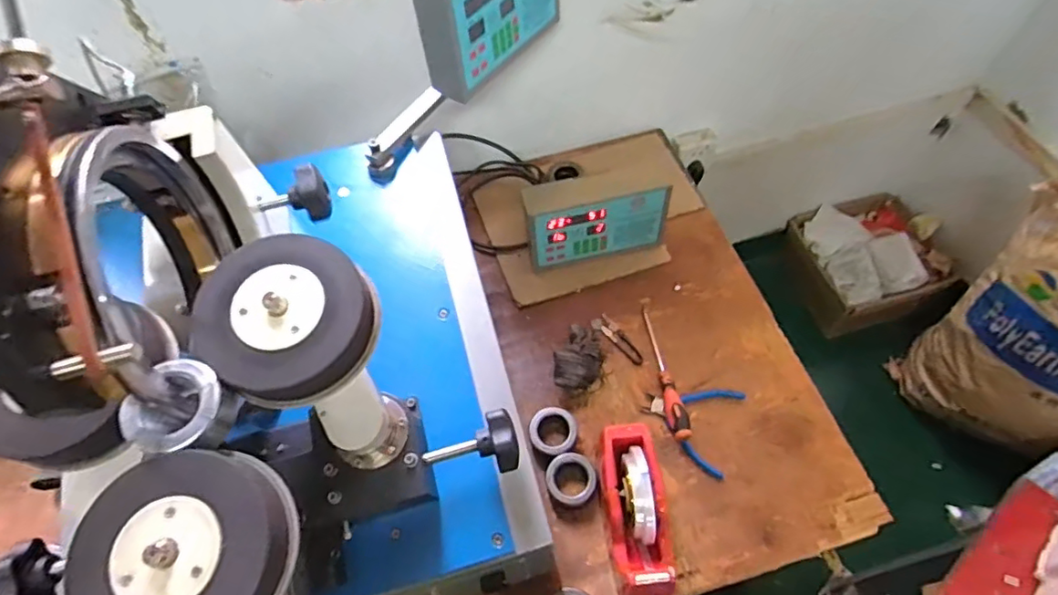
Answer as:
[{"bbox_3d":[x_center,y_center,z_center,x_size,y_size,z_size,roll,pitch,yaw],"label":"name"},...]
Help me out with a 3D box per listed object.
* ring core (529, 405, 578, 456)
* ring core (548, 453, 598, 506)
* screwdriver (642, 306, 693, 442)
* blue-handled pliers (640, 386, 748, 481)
[{"bbox_3d":[0.035,0.192,0.816,0.066,0.032,0.068,-1,59,2],"label":"ring core"},{"bbox_3d":[0.058,0.249,0.786,0.066,0.033,0.066,-1,59,2],"label":"ring core"},{"bbox_3d":[0.198,0.107,0.861,0.025,0.033,0.225,-10,59,-3],"label":"screwdriver"},{"bbox_3d":[0.232,0.175,0.834,0.131,0.017,0.127,20,62,15],"label":"blue-handled pliers"}]

